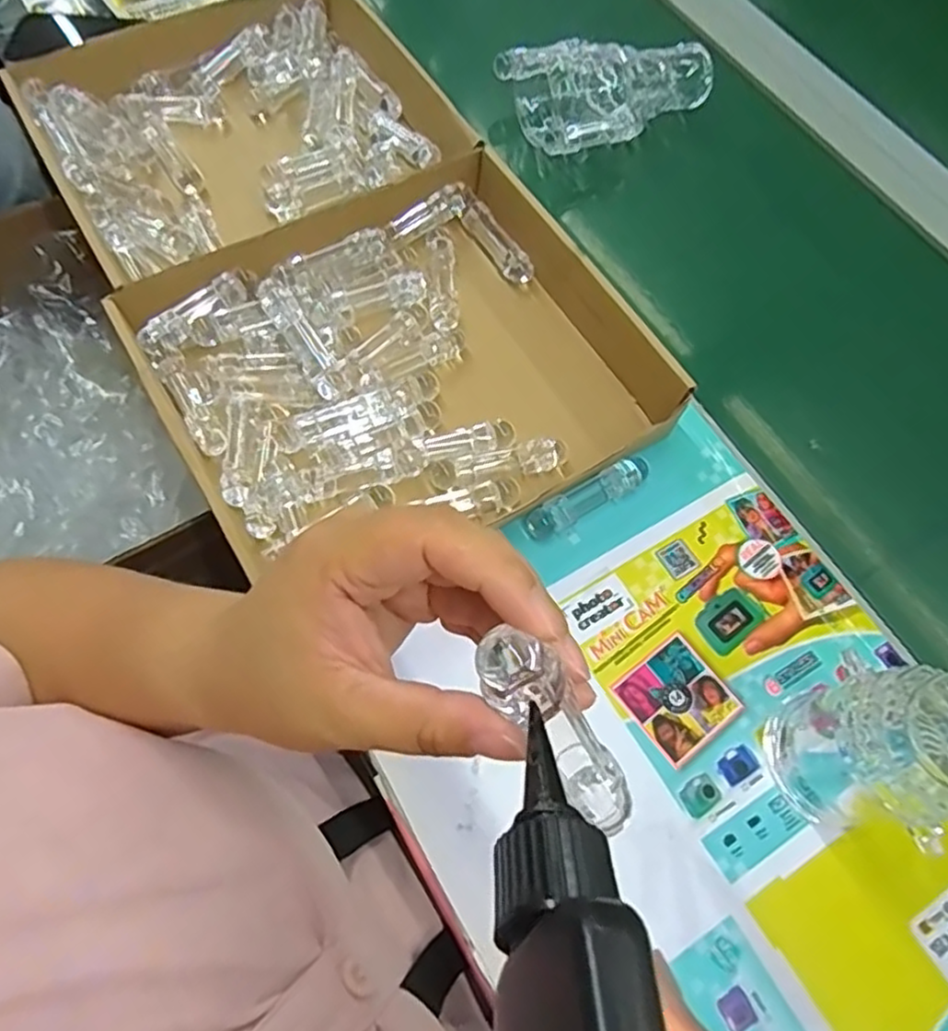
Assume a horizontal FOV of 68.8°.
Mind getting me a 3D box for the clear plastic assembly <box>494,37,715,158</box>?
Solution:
[{"bbox_3d":[0.131,-0.391,0.637,0.192,0.054,0.118,-17,68,-11],"label":"clear plastic assembly"}]

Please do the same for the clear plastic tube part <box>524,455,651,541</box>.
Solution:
[{"bbox_3d":[0.080,-0.013,0.479,0.096,0.015,0.021,-28,70,-15],"label":"clear plastic tube part"}]

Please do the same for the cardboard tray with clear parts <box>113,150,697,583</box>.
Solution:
[{"bbox_3d":[-0.045,-0.109,0.496,0.327,0.053,0.265,-28,70,-15],"label":"cardboard tray with clear parts"}]

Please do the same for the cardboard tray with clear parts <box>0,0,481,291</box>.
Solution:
[{"bbox_3d":[-0.189,-0.322,0.587,0.302,0.062,0.265,-28,70,-15],"label":"cardboard tray with clear parts"}]

